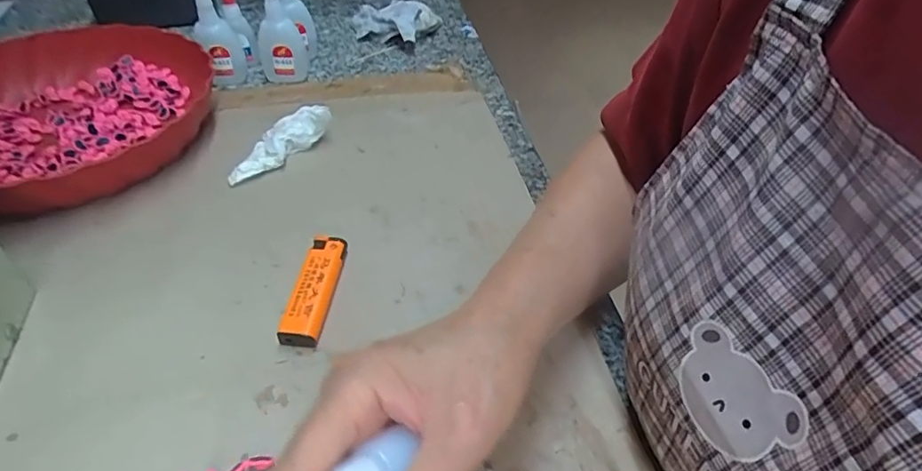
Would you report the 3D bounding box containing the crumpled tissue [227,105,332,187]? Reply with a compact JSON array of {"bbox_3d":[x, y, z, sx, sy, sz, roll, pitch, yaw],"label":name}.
[{"bbox_3d":[-0.146,-0.072,0.439,0.026,0.023,0.094,30,62,28],"label":"crumpled tissue"}]

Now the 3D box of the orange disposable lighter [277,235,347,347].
[{"bbox_3d":[-0.091,0.033,0.347,0.024,0.017,0.079,6,42,4],"label":"orange disposable lighter"}]

